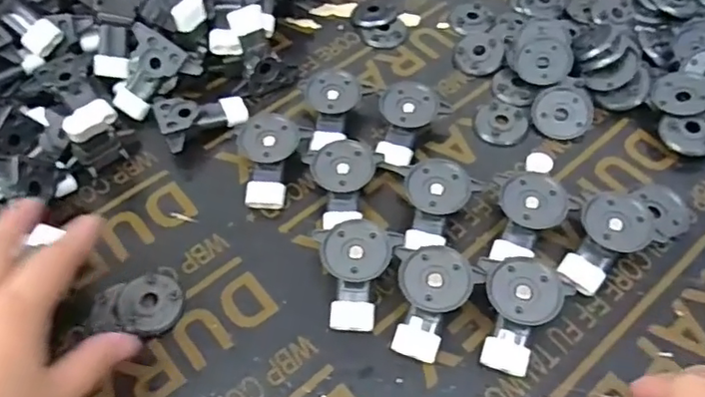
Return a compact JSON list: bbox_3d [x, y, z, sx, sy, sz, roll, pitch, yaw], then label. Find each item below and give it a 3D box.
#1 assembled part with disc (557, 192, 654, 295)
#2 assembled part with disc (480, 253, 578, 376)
[{"bbox_3d":[0.162,0.030,0.375,0.041,0.032,0.066,31,63,21],"label":"assembled part with disc"},{"bbox_3d":[0.102,0.071,0.351,0.048,0.029,0.065,7,57,8],"label":"assembled part with disc"}]

